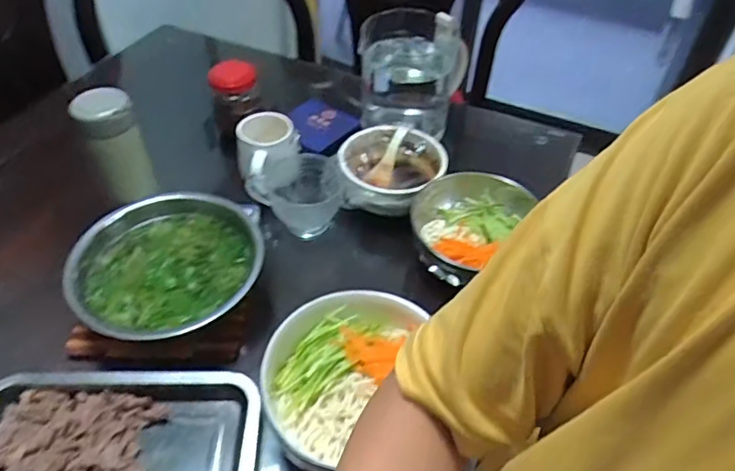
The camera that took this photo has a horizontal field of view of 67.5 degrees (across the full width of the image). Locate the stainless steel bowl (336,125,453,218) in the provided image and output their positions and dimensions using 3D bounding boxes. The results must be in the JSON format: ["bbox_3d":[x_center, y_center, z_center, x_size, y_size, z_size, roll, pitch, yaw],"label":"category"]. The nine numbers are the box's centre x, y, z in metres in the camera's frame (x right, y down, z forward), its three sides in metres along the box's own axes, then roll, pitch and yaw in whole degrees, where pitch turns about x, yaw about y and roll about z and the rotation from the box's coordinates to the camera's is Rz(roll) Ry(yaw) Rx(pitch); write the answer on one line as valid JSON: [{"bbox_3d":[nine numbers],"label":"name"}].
[{"bbox_3d":[0.035,-0.095,0.810,0.148,0.058,0.141,2,47,-2],"label":"stainless steel bowl"}]

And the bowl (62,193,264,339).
[{"bbox_3d":[-0.237,0.039,0.669,0.218,0.080,0.208,2,47,-2],"label":"bowl"}]

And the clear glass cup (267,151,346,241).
[{"bbox_3d":[-0.088,-0.057,0.794,0.105,0.072,0.101,2,47,-2],"label":"clear glass cup"}]

